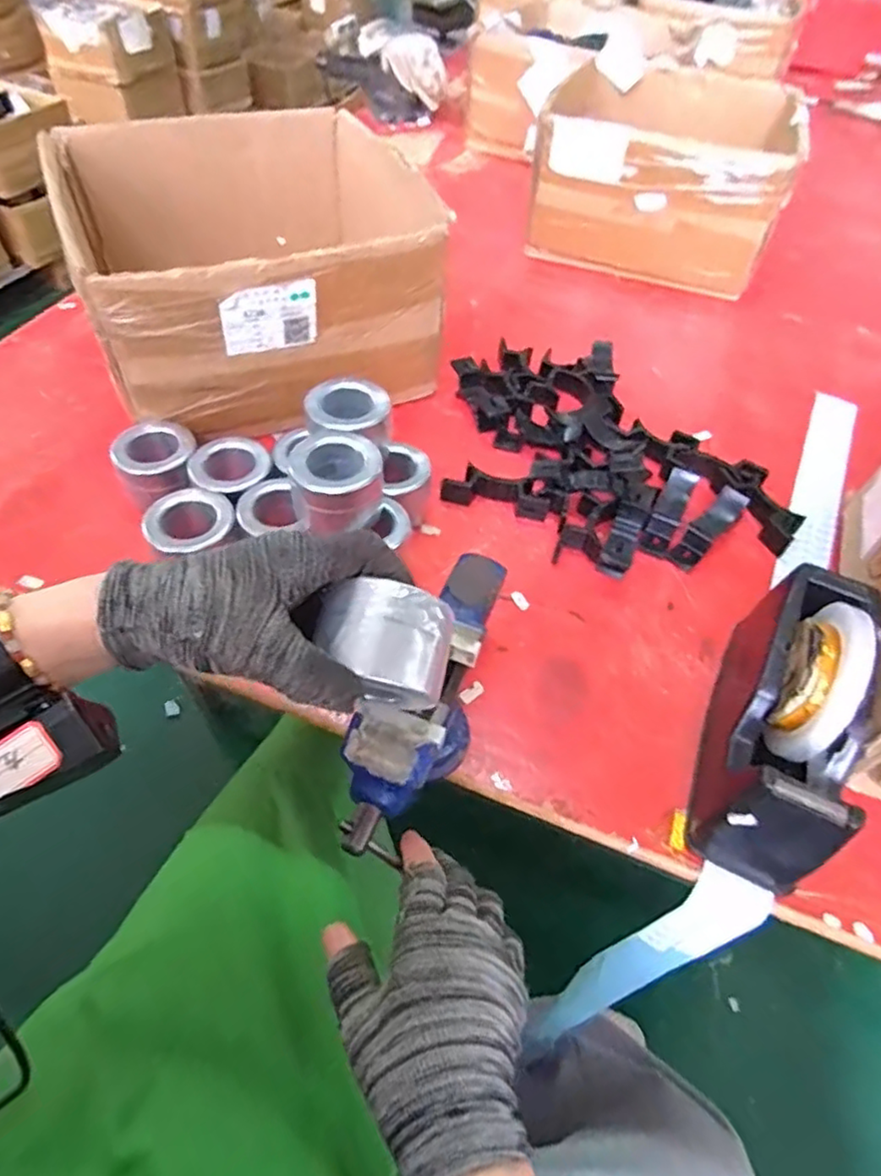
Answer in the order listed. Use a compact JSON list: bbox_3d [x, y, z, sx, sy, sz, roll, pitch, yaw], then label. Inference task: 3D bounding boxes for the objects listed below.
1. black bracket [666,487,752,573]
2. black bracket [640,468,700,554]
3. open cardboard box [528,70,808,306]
[{"bbox_3d":[0.241,-0.053,0.572,0.088,0.018,0.025,-46,64,-1],"label":"black bracket"},{"bbox_3d":[0.211,-0.070,0.589,0.024,0.014,0.083,25,83,15],"label":"black bracket"},{"bbox_3d":[0.316,-0.597,0.918,0.309,0.171,0.324,16,53,9],"label":"open cardboard box"}]

